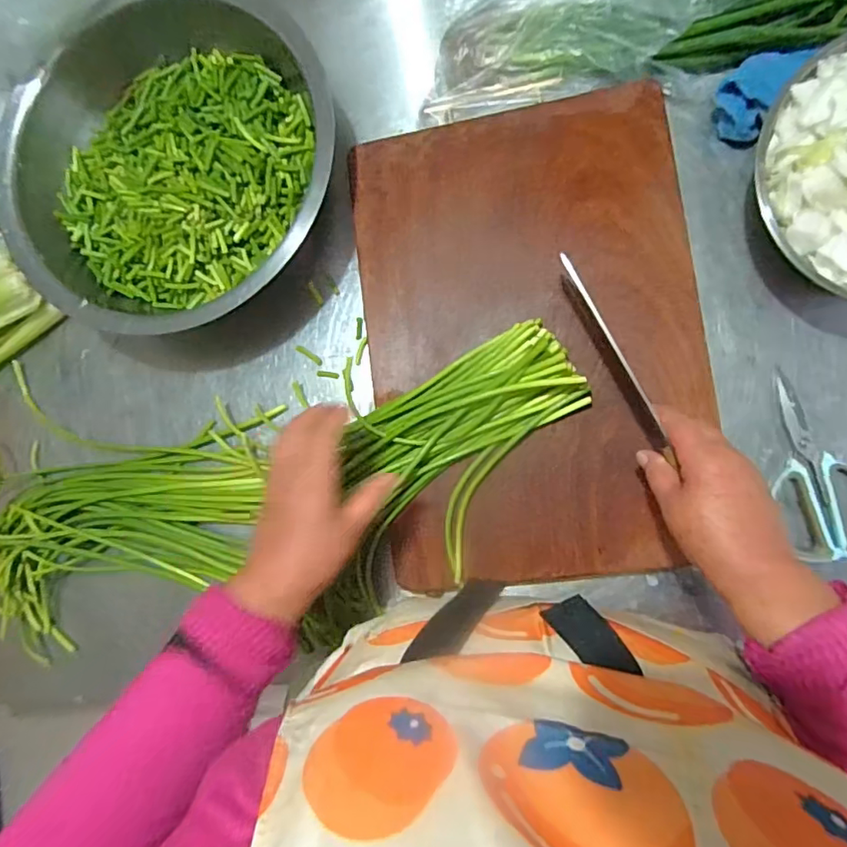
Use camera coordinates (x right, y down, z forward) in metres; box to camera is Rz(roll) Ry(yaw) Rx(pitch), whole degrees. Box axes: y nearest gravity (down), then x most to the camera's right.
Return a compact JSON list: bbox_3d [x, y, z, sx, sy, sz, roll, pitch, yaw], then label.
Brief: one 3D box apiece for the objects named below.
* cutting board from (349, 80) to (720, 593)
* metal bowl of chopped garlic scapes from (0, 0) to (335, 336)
[{"bbox_3d":[0.107,-0.083,0.546,0.322,0.035,0.460,-7,85,8],"label":"cutting board"},{"bbox_3d":[-0.257,-0.269,0.578,0.352,0.084,0.336,17,88,10],"label":"metal bowl of chopped garlic scapes"}]

